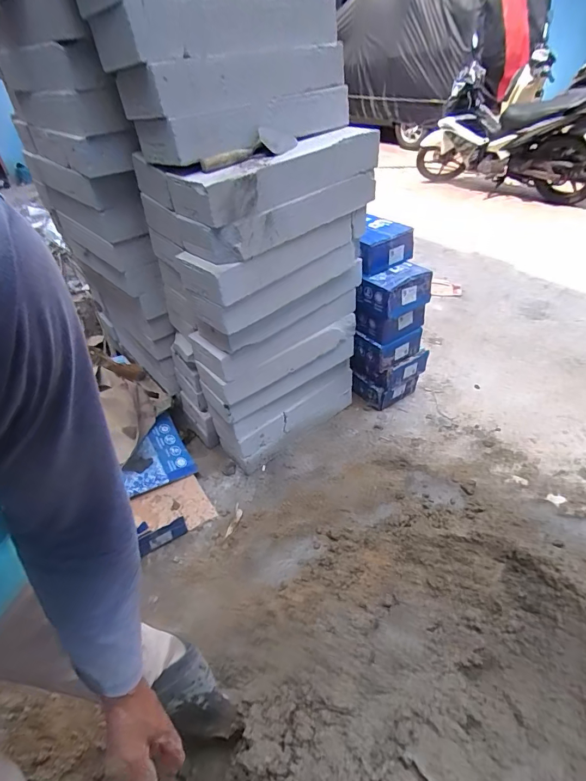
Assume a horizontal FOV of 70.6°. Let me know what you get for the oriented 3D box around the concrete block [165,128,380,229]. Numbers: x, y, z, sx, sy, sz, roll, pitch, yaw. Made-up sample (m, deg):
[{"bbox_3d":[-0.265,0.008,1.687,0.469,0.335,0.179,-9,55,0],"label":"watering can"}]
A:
[{"bbox_3d":[-0.026,-0.592,1.116,0.592,0.106,0.194,-25,41,-26],"label":"concrete block"}]

